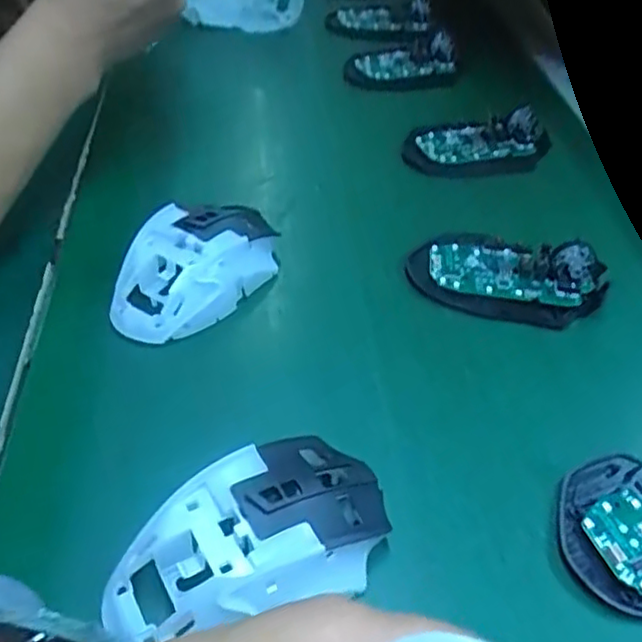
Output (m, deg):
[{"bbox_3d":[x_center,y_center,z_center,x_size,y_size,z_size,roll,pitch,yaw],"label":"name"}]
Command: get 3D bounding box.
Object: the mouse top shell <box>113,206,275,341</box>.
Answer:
[{"bbox_3d":[-0.070,-0.030,0.375,0.057,0.046,0.106,30,50,22],"label":"mouse top shell"}]

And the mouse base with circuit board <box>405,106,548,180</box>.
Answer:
[{"bbox_3d":[0.122,-0.141,0.501,0.116,0.025,0.055,-4,46,-9],"label":"mouse base with circuit board"}]

